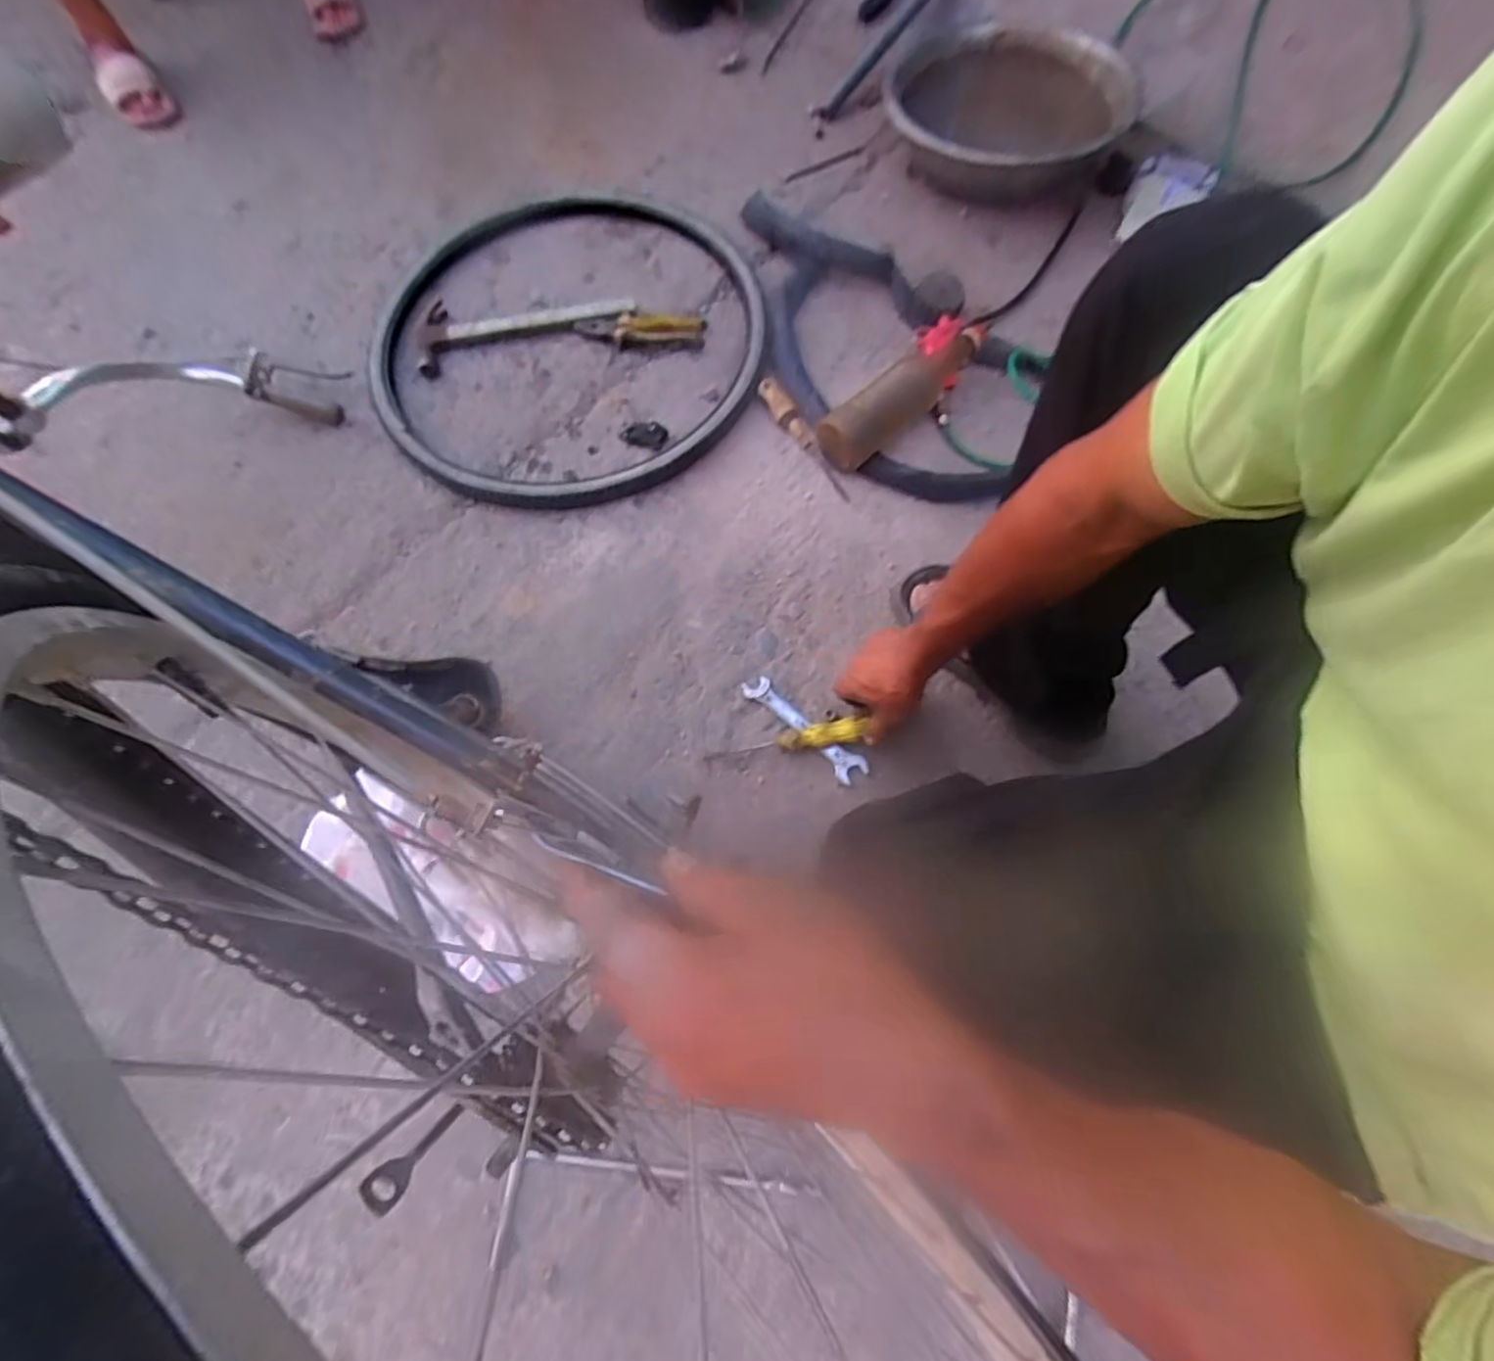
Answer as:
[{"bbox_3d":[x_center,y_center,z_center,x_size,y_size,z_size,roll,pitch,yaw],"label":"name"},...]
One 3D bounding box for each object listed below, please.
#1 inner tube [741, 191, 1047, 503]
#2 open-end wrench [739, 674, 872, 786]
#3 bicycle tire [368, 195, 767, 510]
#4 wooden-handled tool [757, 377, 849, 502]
[{"bbox_3d":[0.184,-0.513,0.920,0.326,0.048,0.636,-27,73,-6],"label":"inner tube"},{"bbox_3d":[0.067,0.055,0.750,0.174,0.010,0.036,41,78,14],"label":"open-end wrench"},{"bbox_3d":[-0.265,-0.518,0.948,0.573,0.032,0.603,-1,72,2],"label":"bicycle tire"},{"bbox_3d":[0.077,-0.339,0.877,0.031,0.027,0.215,-30,73,-7],"label":"wooden-handled tool"}]

